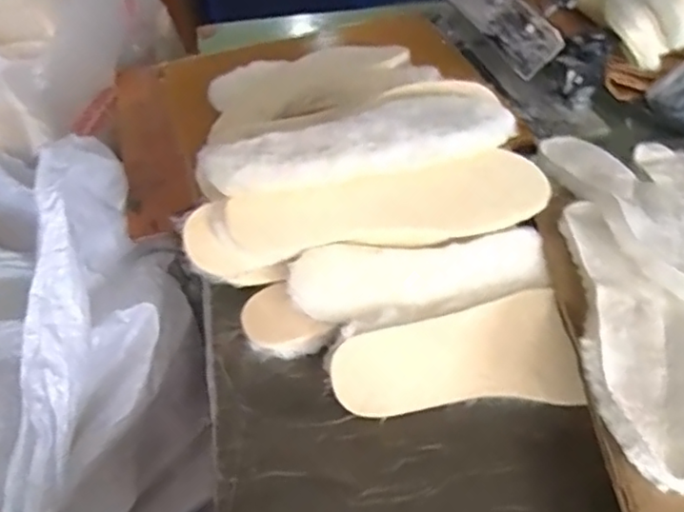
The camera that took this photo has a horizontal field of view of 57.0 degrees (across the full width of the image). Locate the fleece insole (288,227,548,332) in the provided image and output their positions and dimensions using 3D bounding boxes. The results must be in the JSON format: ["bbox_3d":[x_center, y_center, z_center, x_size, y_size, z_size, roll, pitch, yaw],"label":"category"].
[{"bbox_3d":[0.072,0.022,0.539,0.222,0.017,0.077,-7,59,-12],"label":"fleece insole"}]

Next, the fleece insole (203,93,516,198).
[{"bbox_3d":[0.029,-0.100,0.552,0.287,0.019,0.087,-17,53,-19],"label":"fleece insole"}]

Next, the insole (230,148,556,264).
[{"bbox_3d":[0.044,-0.038,0.541,0.271,0.069,0.012,-11,14,-9],"label":"insole"}]

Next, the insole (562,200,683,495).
[{"bbox_3d":[0.235,0.049,0.481,0.101,0.029,0.265,9,50,5],"label":"insole"}]

